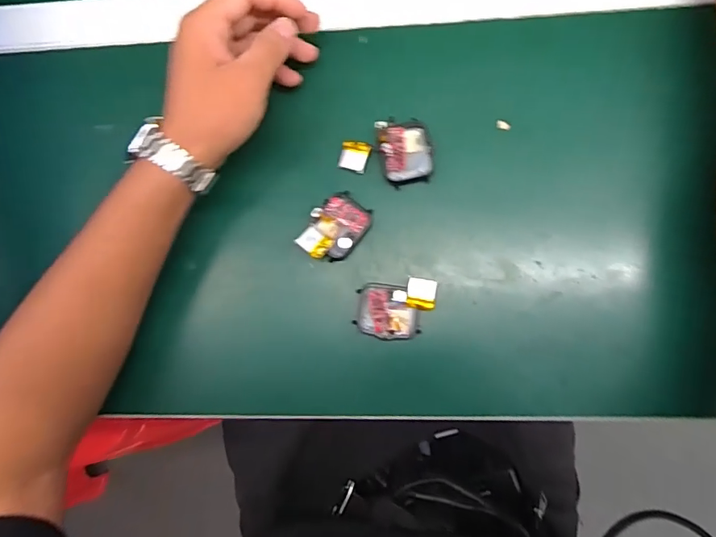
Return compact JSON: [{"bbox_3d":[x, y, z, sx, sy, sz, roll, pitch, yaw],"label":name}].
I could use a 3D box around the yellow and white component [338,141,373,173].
[{"bbox_3d":[-0.002,-0.084,0.350,0.022,0.010,0.021,17,87,6],"label":"yellow and white component"}]

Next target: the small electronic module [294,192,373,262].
[{"bbox_3d":[-0.016,-0.029,0.343,0.037,0.019,0.051,38,90,7],"label":"small electronic module"}]

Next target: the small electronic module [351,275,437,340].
[{"bbox_3d":[0.027,0.029,0.336,0.054,0.015,0.044,4,86,5],"label":"small electronic module"}]

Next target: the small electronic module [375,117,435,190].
[{"bbox_3d":[0.036,-0.087,0.342,0.038,0.019,0.046,-13,85,4],"label":"small electronic module"}]

